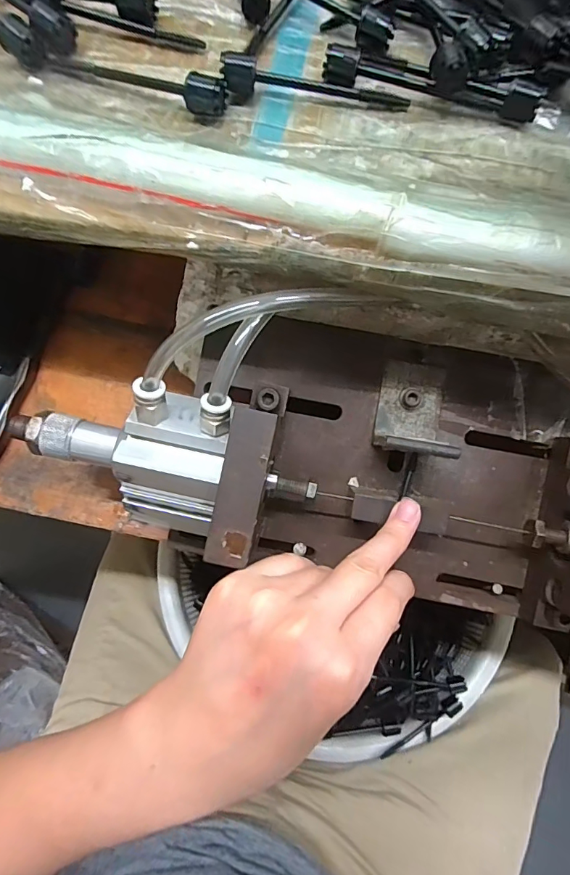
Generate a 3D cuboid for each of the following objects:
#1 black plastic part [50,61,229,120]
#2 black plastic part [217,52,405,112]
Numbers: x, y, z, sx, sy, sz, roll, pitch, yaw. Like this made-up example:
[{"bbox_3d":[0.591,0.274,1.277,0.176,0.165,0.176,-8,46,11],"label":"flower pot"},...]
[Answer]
[{"bbox_3d":[-0.067,-0.167,0.207,0.086,0.014,0.018,23,74,5],"label":"black plastic part"},{"bbox_3d":[0.016,-0.166,0.209,0.086,0.015,0.020,2,74,-1],"label":"black plastic part"}]

